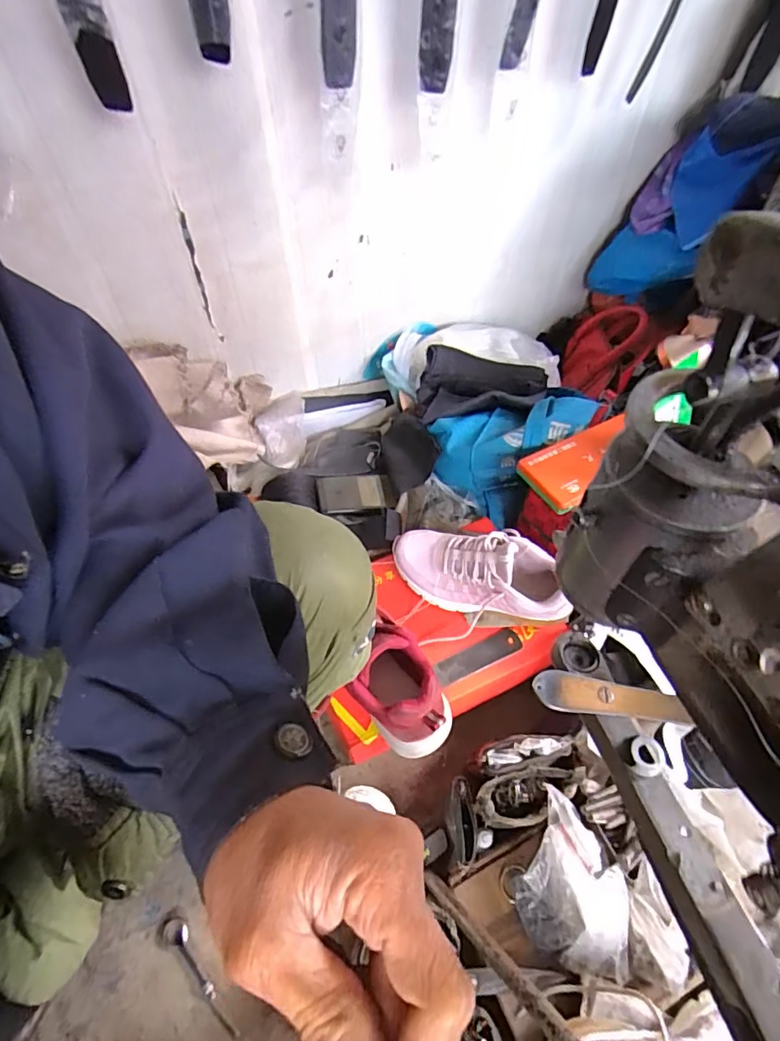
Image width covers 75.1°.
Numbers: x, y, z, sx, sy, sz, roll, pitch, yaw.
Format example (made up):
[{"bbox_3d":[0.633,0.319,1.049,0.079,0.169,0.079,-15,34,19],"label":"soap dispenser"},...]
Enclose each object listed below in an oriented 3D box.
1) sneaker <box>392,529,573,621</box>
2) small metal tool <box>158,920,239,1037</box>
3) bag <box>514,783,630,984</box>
[{"bbox_3d":[0.104,0.065,0.639,0.210,0.118,0.081,17,55,13],"label":"sneaker"},{"bbox_3d":[-0.202,0.486,0.548,0.131,0.018,0.028,33,60,23],"label":"small metal tool"},{"bbox_3d":[0.183,0.351,0.503,0.101,0.042,0.149,7,53,6],"label":"bag"}]

